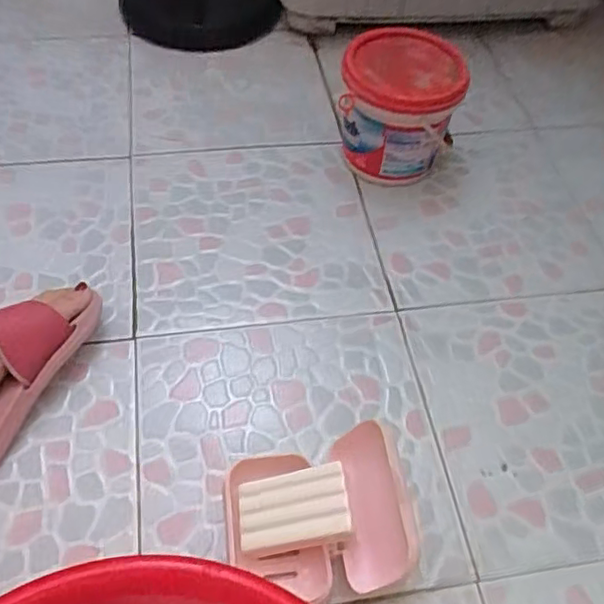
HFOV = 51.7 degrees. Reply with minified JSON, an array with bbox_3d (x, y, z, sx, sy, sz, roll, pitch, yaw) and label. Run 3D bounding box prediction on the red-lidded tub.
[{"bbox_3d":[0.123,-0.251,0.812,0.149,0.154,0.129,11,54,4],"label":"red-lidded tub"}]

